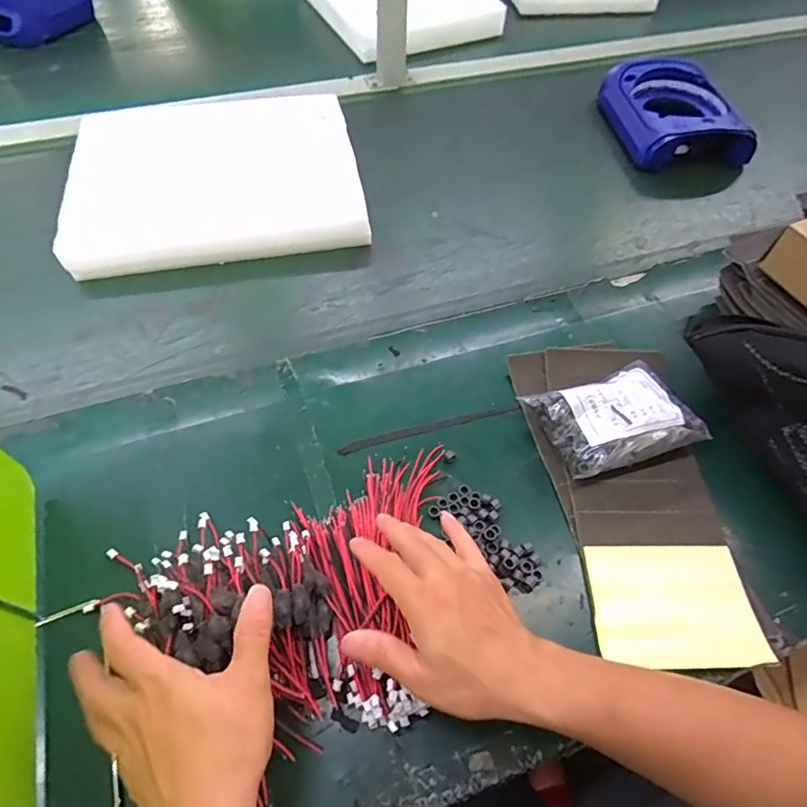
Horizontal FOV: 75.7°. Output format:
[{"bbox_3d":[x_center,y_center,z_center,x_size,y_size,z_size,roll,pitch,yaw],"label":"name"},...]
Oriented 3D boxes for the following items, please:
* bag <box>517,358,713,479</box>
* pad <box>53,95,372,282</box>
[{"bbox_3d":[0.194,0.014,0.484,0.131,0.059,0.095,-17,59,-12],"label":"bag"},{"bbox_3d":[-0.244,-0.304,0.690,0.349,0.058,0.291,-12,58,-8],"label":"pad"}]

